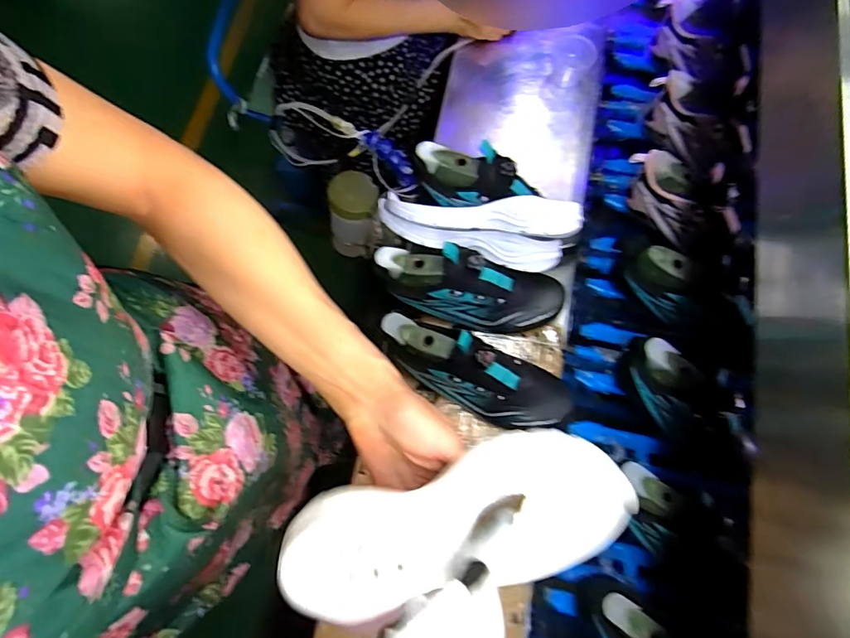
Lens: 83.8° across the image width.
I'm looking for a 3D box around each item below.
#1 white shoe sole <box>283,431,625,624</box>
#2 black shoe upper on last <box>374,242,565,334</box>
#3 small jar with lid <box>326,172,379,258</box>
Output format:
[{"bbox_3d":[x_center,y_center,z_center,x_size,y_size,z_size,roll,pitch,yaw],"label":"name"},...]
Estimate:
[{"bbox_3d":[0.017,0.137,0.311,0.220,0.028,0.085,-18,73,6],"label":"white shoe sole"},{"bbox_3d":[0.059,-0.039,0.578,0.238,0.100,0.075,12,72,-10],"label":"black shoe upper on last"},{"bbox_3d":[-0.110,-0.161,0.735,0.079,0.123,0.080,-5,73,-2],"label":"small jar with lid"}]

